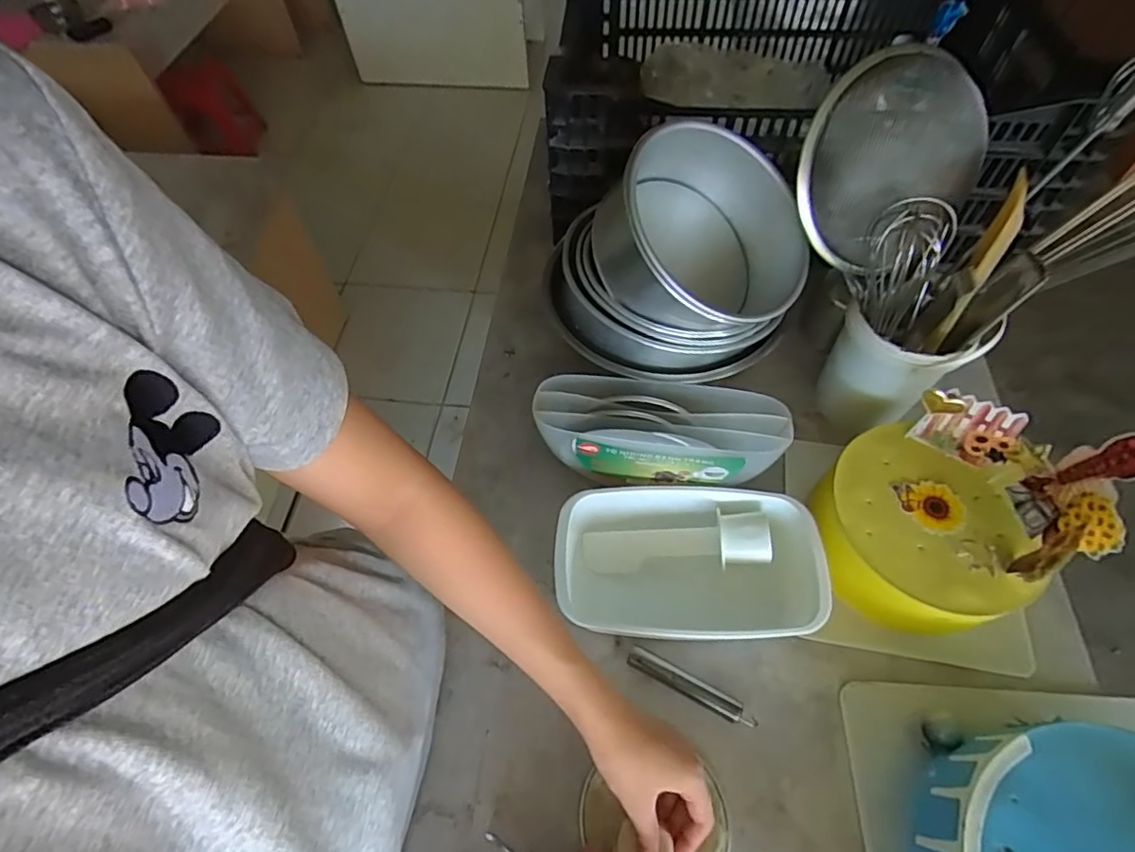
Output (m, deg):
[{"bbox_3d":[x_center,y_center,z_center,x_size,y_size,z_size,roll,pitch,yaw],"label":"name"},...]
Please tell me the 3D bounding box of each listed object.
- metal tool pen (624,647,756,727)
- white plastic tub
[{"bbox_3d":[0.106,0.225,0.492,0.113,0.014,0.020,23,62,15],"label":"metal tool pen"},{"bbox_3d":[0.106,0.125,0.527,0.228,0.062,0.124,4,58,5],"label":"white plastic tub"}]

